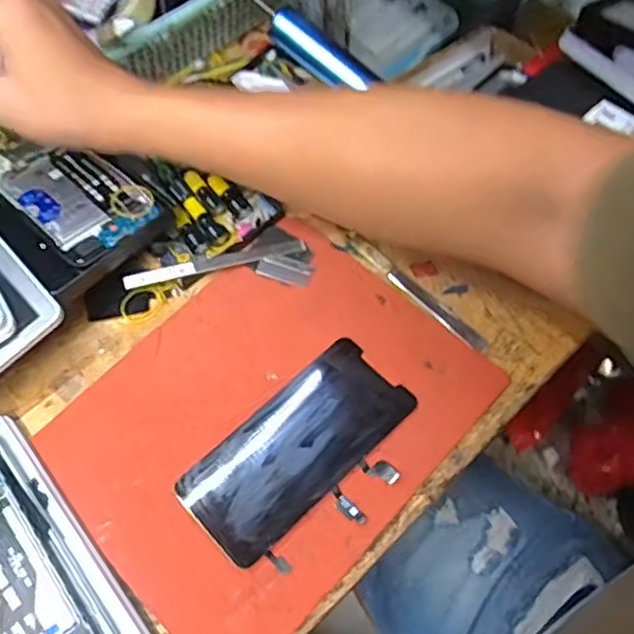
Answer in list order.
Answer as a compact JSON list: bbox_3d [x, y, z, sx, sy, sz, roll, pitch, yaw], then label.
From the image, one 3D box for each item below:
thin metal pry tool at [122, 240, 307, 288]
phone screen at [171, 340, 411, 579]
[{"bbox_3d":[-0.073,-0.039,0.481,0.131,0.007,0.011,-14,63,-6],"label":"thin metal pry tool"},{"bbox_3d":[-0.006,0.088,0.423,0.149,0.005,0.089,-41,69,-18],"label":"phone screen"}]

